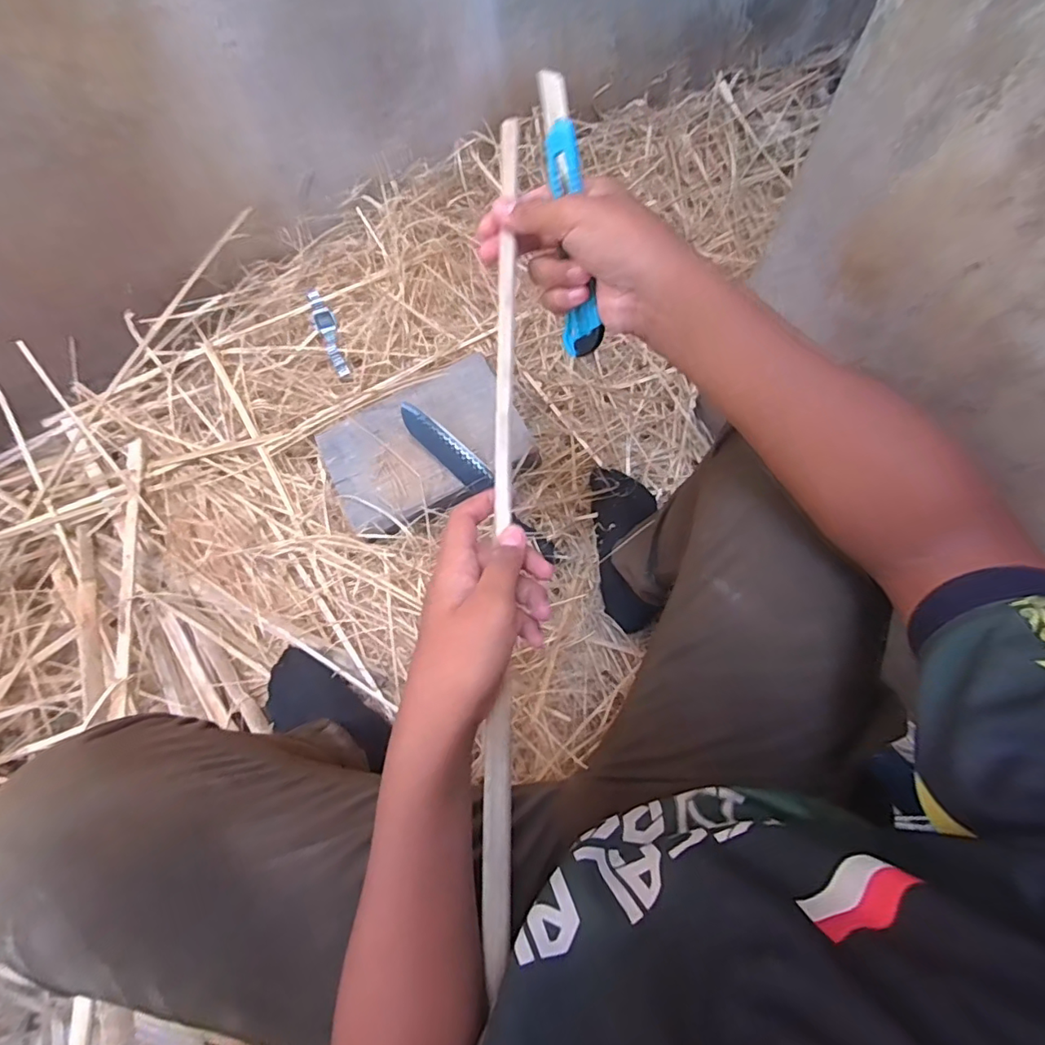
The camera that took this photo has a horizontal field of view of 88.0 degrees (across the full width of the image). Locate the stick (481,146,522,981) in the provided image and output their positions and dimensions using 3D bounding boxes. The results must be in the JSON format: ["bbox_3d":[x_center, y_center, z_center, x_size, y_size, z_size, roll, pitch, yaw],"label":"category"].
[{"bbox_3d":[-0.015,0.007,0.355,0.019,0.017,0.551,0,87,2],"label":"stick"}]

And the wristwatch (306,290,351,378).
[{"bbox_3d":[-0.307,-0.300,0.860,0.032,0.015,0.143,-21,86,-5],"label":"wristwatch"}]

